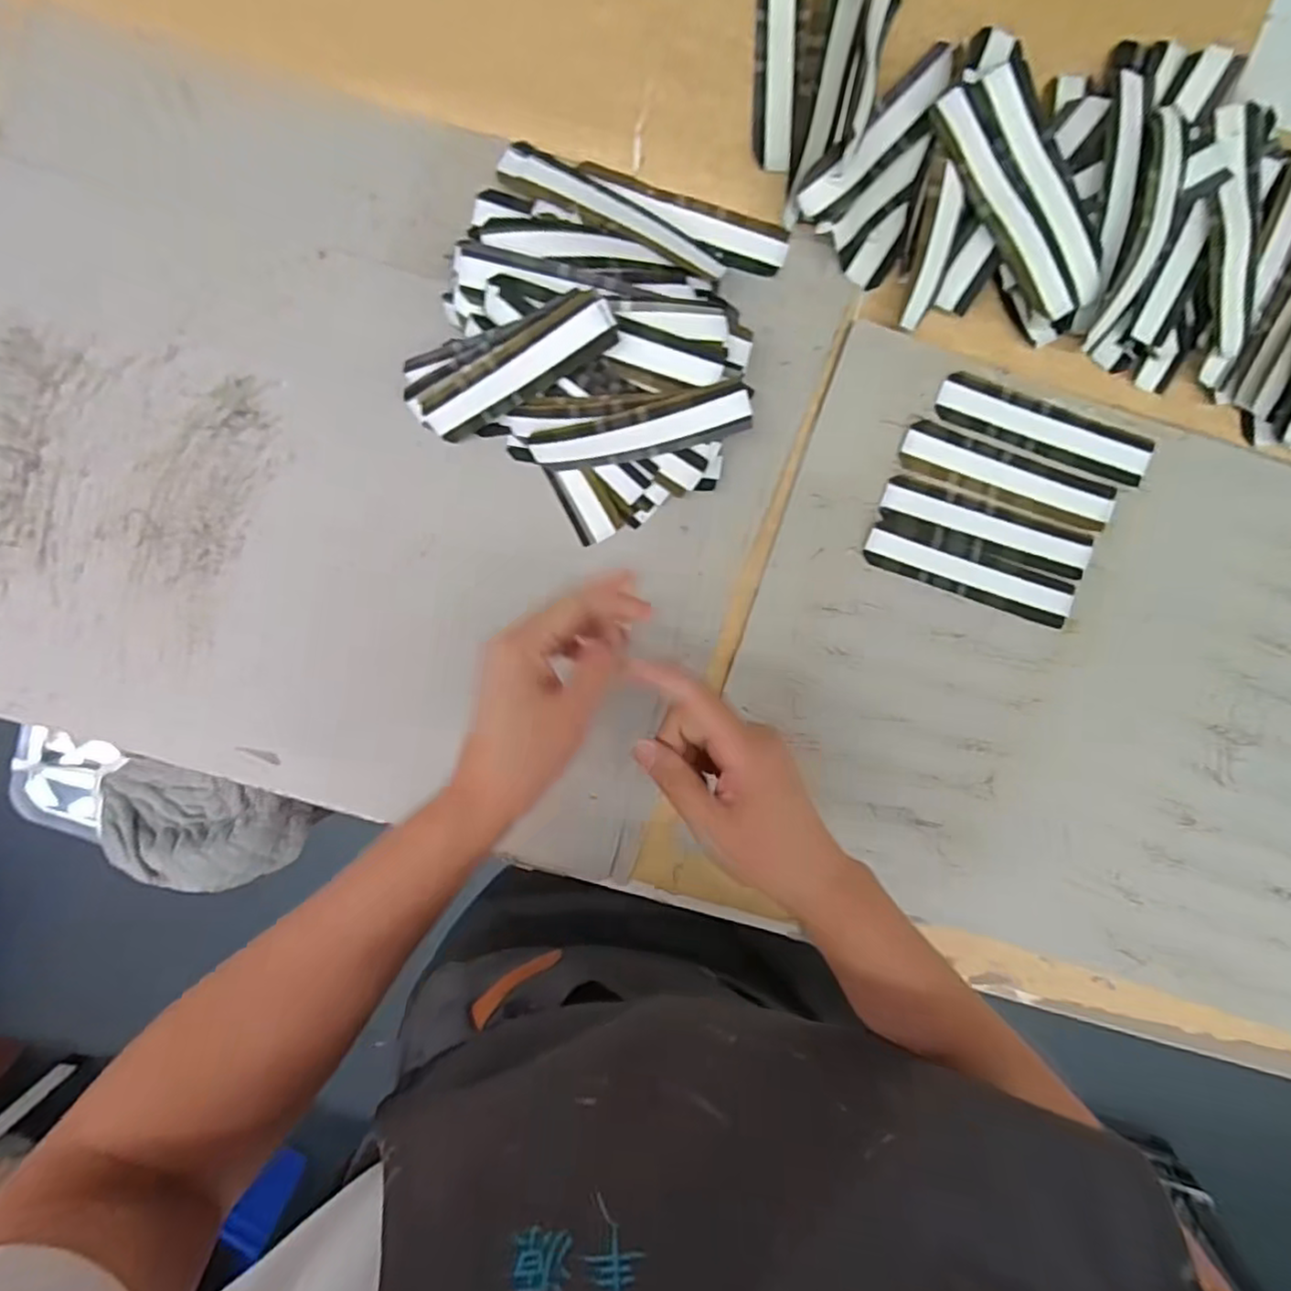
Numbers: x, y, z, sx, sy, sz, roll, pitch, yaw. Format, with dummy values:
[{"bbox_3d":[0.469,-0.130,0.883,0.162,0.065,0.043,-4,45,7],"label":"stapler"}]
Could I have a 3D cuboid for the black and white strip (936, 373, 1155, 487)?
[{"bbox_3d":[0.259,-0.142,0.439,0.139,0.007,0.032,20,99,-2],"label":"black and white strip"}]

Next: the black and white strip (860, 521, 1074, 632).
[{"bbox_3d":[0.217,-0.047,0.453,0.140,0.011,0.030,18,99,-1],"label":"black and white strip"}]

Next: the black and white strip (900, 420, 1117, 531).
[{"bbox_3d":[0.238,-0.111,0.445,0.140,0.005,0.032,19,99,-1],"label":"black and white strip"}]

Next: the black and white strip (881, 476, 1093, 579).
[{"bbox_3d":[0.229,-0.079,0.456,0.142,0.013,0.031,17,99,-1],"label":"black and white strip"}]

